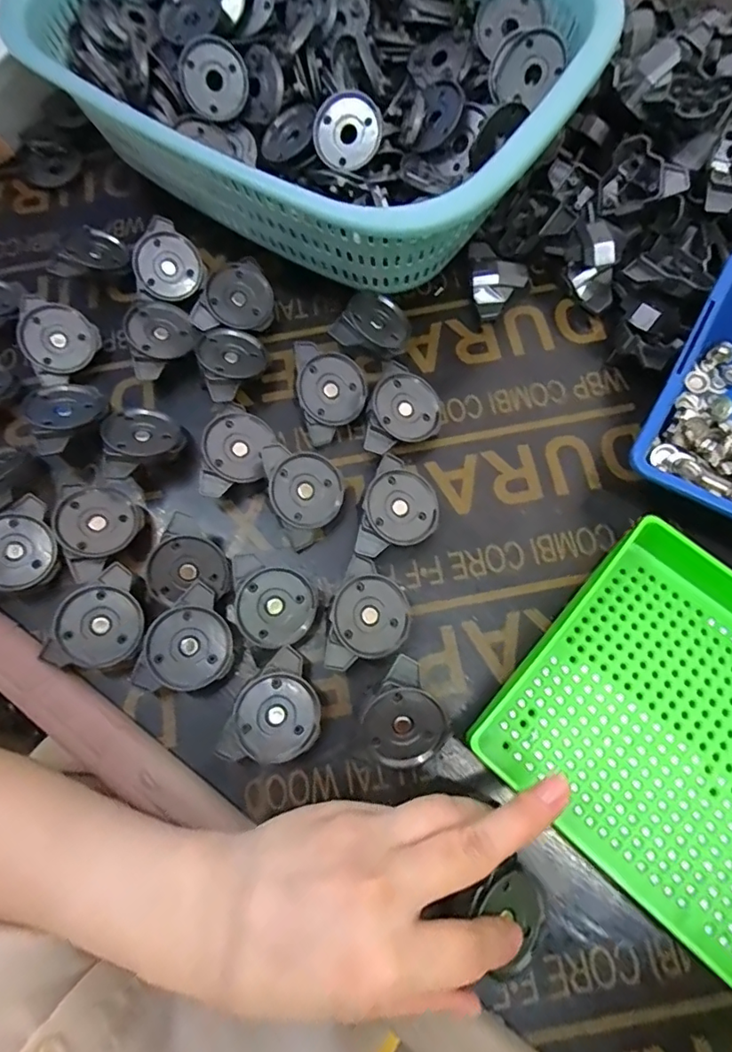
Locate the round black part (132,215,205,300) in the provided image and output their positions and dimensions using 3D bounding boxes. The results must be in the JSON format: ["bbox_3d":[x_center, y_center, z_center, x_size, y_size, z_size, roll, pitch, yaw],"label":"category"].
[{"bbox_3d":[-0.131,-0.177,0.349,0.045,0.014,0.048,0,106,-1],"label":"round black part"}]

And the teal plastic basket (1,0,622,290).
[{"bbox_3d":[-0.033,-0.293,0.347,0.334,0.092,0.236,36,77,12],"label":"teal plastic basket"}]

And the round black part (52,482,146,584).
[{"bbox_3d":[-0.154,0.000,0.302,0.047,0.011,0.047,8,66,-17],"label":"round black part"}]

